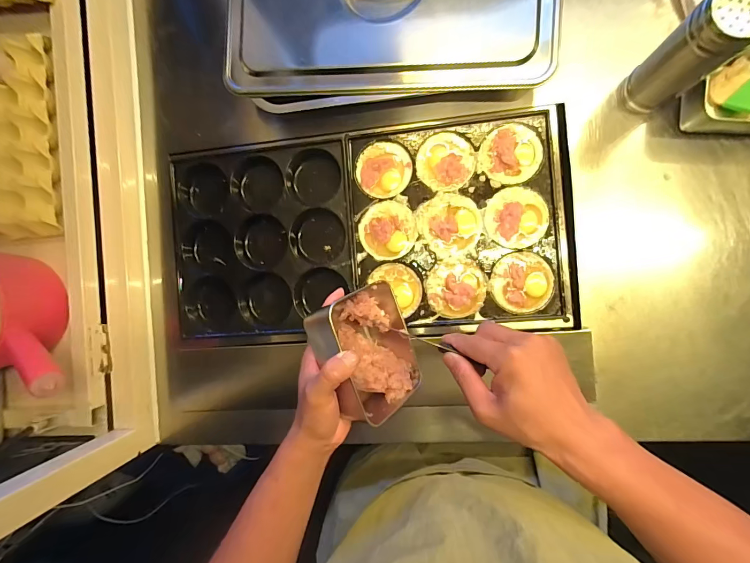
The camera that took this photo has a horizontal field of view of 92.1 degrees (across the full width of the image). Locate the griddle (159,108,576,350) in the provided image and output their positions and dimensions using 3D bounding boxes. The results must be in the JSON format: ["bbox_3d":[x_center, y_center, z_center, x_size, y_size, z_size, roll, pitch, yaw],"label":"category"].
[{"bbox_3d":[-0.017,-0.068,0.530,0.569,0.042,0.290,-4,90,7],"label":"griddle"}]

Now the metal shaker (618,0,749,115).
[{"bbox_3d":[0.346,-0.251,0.402,0.050,0.152,0.056,-28,87,6],"label":"metal shaker"}]

